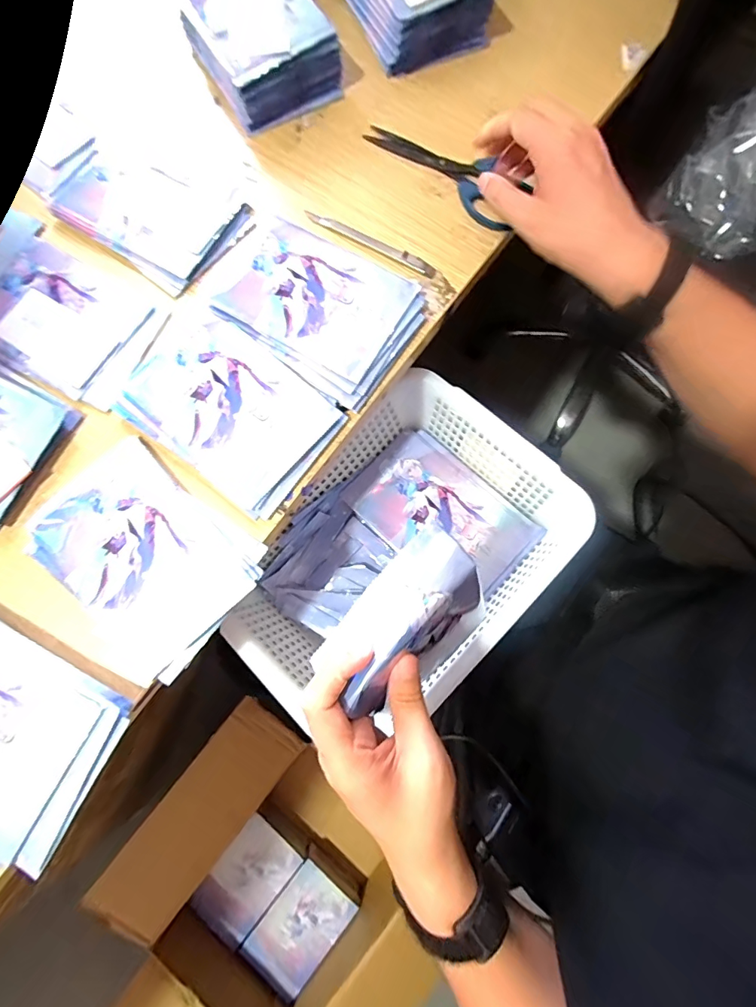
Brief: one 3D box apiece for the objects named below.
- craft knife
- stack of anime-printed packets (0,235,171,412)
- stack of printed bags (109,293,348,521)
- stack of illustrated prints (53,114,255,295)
[{"bbox_3d":[-0.009,-0.267,0.455,0.148,0.008,0.014,29,78,8],"label":"craft knife"},{"bbox_3d":[-0.309,-0.181,0.444,0.192,0.008,0.119,31,78,9],"label":"stack of anime-printed packets"},{"bbox_3d":[-0.140,-0.092,0.410,0.190,0.015,0.128,35,79,10],"label":"stack of printed bags"},{"bbox_3d":[-0.238,-0.319,0.473,0.211,0.012,0.139,35,79,10],"label":"stack of illustrated prints"}]

